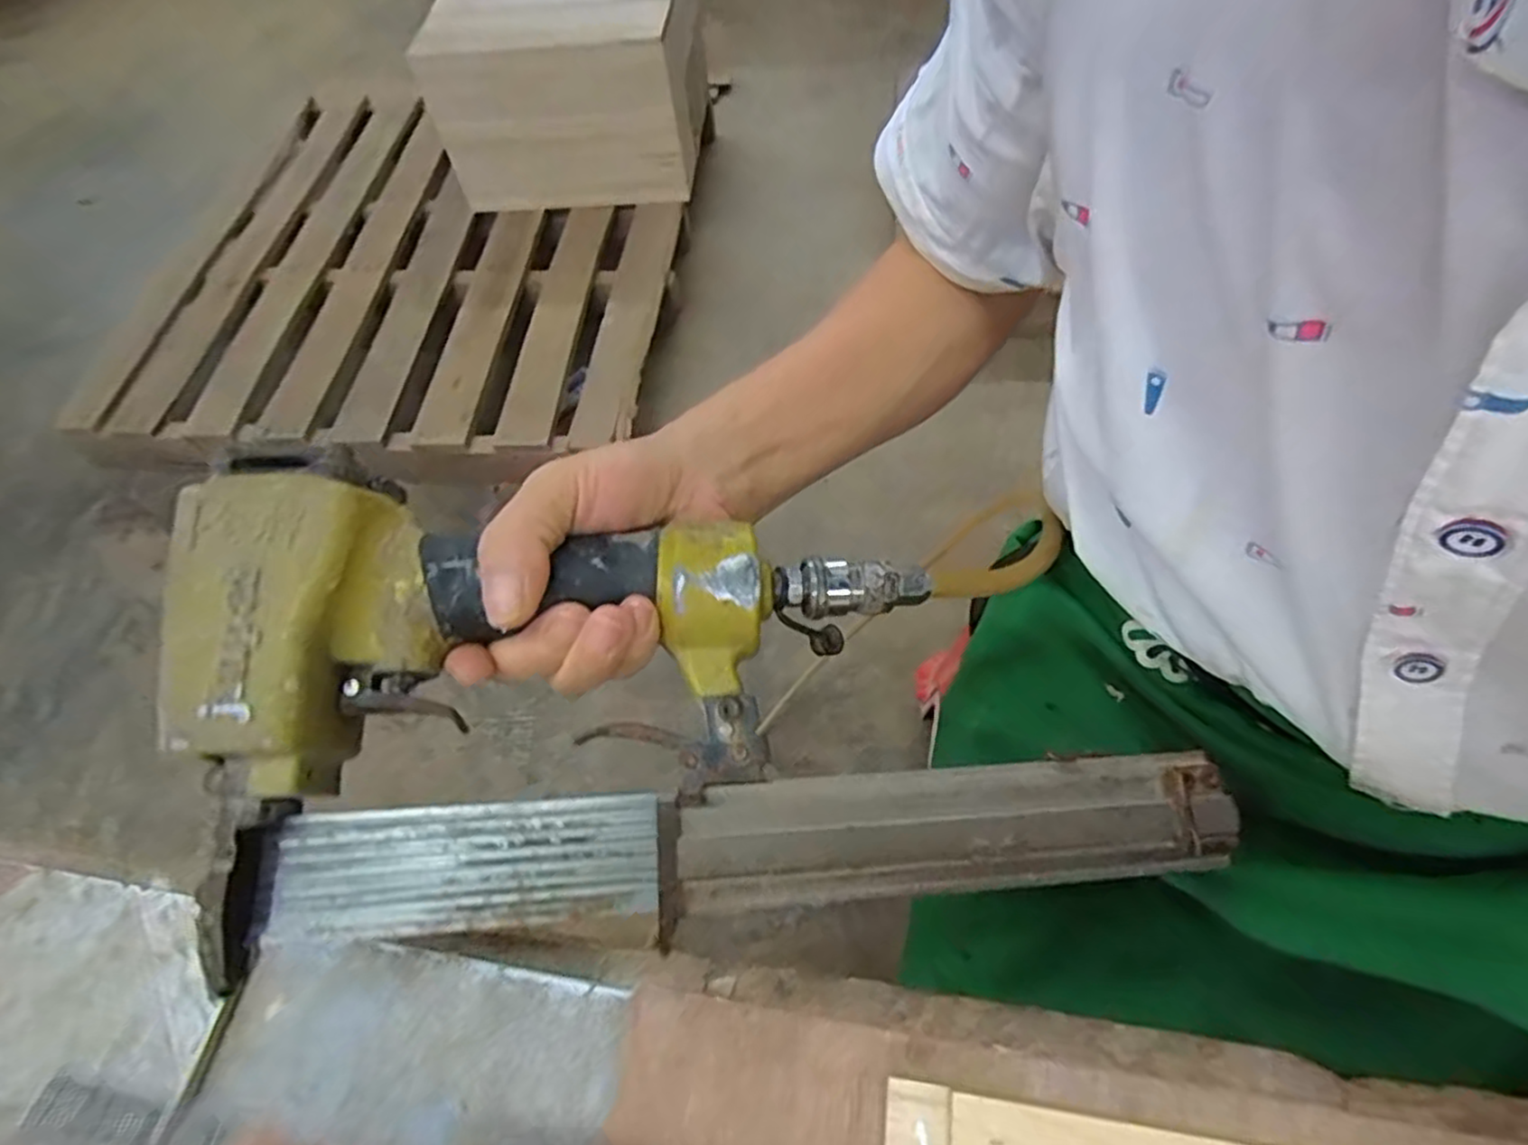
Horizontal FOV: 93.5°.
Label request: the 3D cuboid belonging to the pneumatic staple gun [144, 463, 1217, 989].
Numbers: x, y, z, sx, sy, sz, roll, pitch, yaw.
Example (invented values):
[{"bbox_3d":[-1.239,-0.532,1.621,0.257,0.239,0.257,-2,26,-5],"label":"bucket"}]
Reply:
[{"bbox_3d":[-0.018,0.060,0.243,0.340,0.060,0.140,9,58,-5],"label":"pneumatic staple gun"}]

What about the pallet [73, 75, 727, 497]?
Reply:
[{"bbox_3d":[-0.688,-0.680,1.498,1.059,0.126,1.160,4,61,9],"label":"pallet"}]

